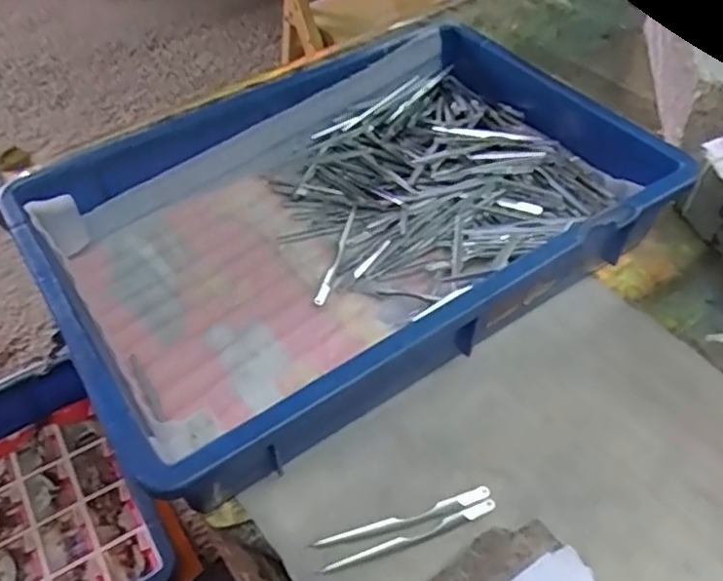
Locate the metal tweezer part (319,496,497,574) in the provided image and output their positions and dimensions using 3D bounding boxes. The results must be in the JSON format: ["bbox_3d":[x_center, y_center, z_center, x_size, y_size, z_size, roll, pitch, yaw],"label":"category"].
[{"bbox_3d":[0.028,0.139,0.366,0.106,0.010,0.008,-19,51,-13],"label":"metal tweezer part"}]

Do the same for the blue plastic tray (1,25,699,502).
[{"bbox_3d":[-0.006,-0.057,0.493,0.420,0.079,0.280,-29,54,-20],"label":"blue plastic tray"}]

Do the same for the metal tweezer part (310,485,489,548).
[{"bbox_3d":[0.025,0.131,0.373,0.105,0.008,0.009,-15,51,-9],"label":"metal tweezer part"}]

